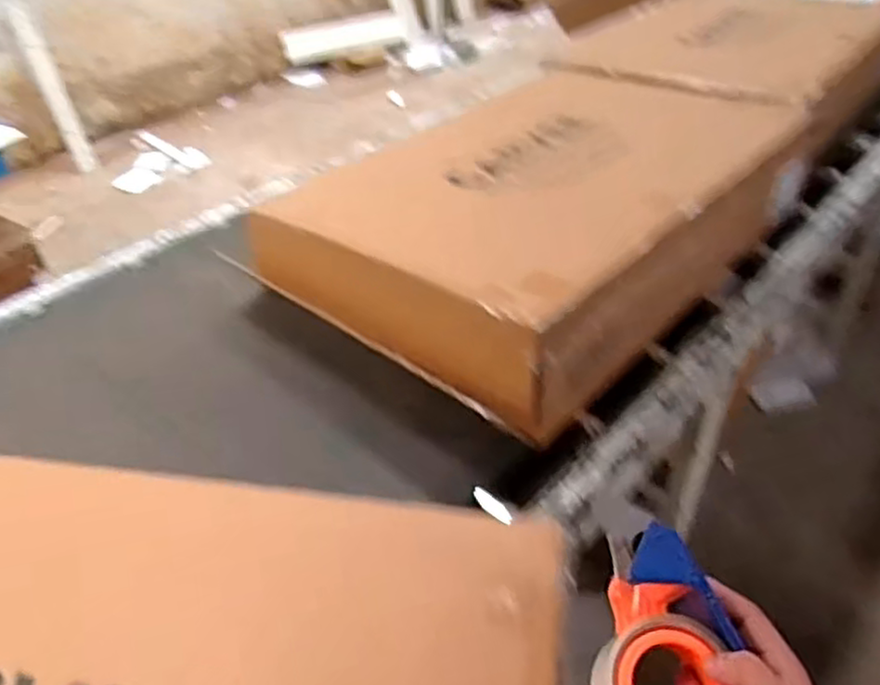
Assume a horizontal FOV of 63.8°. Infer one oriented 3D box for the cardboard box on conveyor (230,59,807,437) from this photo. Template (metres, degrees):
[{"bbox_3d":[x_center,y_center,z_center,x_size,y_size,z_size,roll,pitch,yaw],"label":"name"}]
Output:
[{"bbox_3d":[0.188,-0.248,1.286,0.604,0.222,0.897,29,49,33],"label":"cardboard box on conveyor"}]

